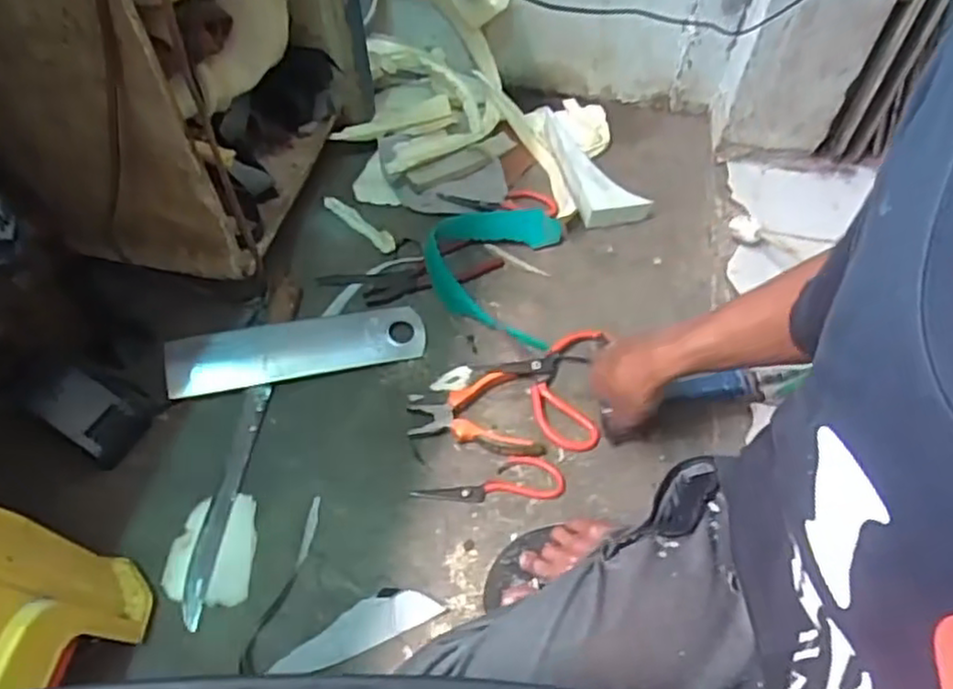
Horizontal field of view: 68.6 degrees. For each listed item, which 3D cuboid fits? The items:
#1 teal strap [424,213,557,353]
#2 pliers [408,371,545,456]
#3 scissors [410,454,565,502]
[{"bbox_3d":[0.020,-0.105,0.939,0.181,0.039,0.214,8,55,2],"label":"teal strap"},{"bbox_3d":[-0.006,0.091,0.819,0.138,0.018,0.111,-11,57,-11],"label":"pliers"},{"bbox_3d":[0.014,0.151,0.787,0.167,0.006,0.052,0,55,-4],"label":"scissors"}]

